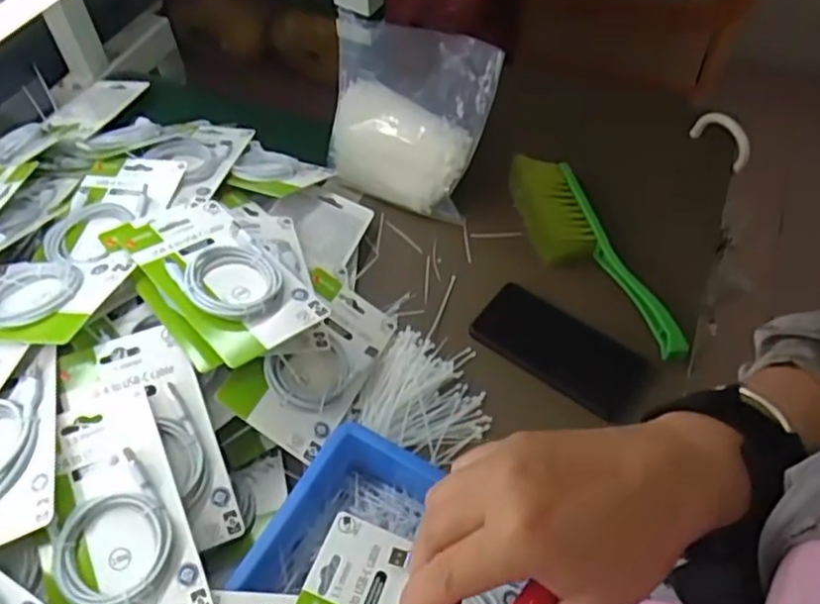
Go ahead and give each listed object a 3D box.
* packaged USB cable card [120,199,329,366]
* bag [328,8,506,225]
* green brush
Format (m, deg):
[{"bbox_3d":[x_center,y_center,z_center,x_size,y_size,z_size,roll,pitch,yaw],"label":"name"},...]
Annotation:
[{"bbox_3d":[-0.161,-0.033,0.581,0.113,0.022,0.192,-32,60,-33],"label":"packaged USB cable card"},{"bbox_3d":[-0.002,-0.193,0.736,0.184,0.190,0.085,9,51,9],"label":"bag"},{"bbox_3d":[0.189,-0.053,0.709,0.083,0.051,0.279,-16,55,-11],"label":"green brush"}]

